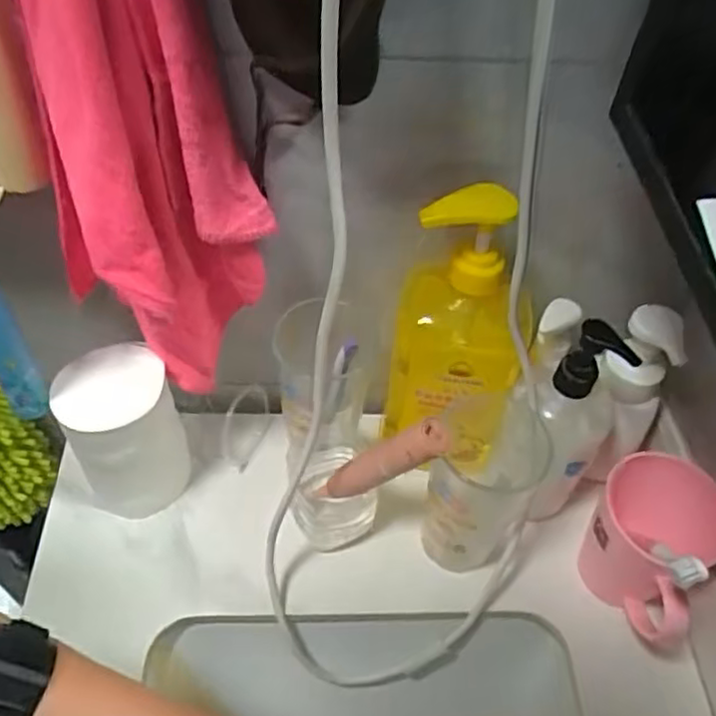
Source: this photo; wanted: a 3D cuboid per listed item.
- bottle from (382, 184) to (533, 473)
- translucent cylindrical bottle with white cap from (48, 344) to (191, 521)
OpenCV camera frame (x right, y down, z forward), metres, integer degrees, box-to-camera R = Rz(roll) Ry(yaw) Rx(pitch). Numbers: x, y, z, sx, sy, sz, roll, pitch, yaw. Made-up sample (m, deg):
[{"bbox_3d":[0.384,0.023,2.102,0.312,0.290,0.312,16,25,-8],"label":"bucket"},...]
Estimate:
[{"bbox_3d":[0.073,-0.015,0.501,0.094,0.233,0.072,8,52,4],"label":"bottle"},{"bbox_3d":[-0.174,0.067,0.526,0.084,0.143,0.072,-22,56,-19],"label":"translucent cylindrical bottle with white cap"}]

